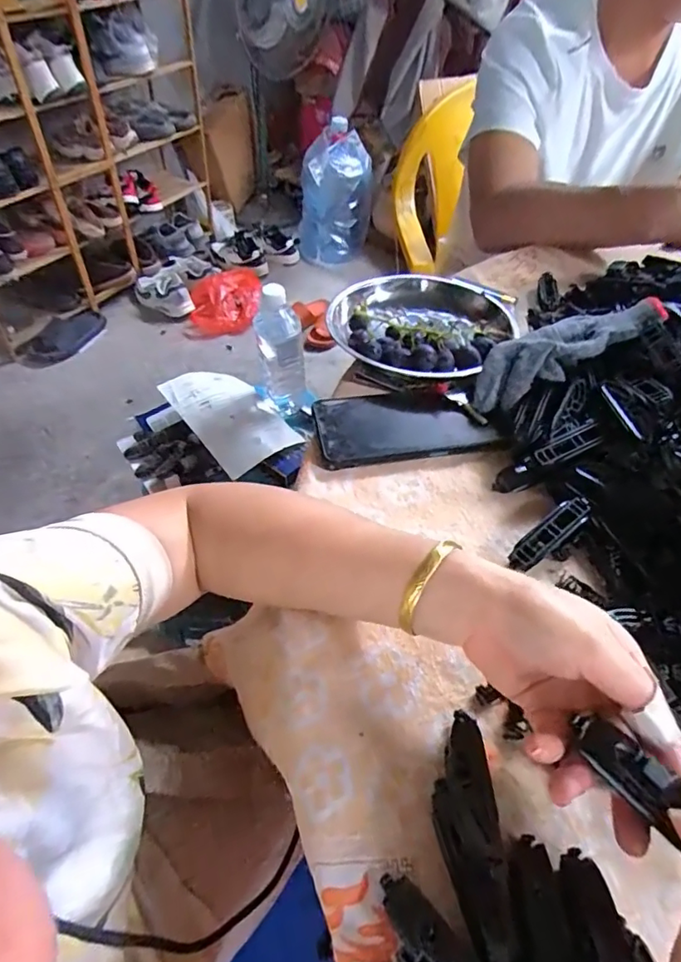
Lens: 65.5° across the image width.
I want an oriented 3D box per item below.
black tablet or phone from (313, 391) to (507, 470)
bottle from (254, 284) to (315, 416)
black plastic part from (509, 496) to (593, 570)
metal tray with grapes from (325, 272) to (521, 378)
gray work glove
[{"bbox_3d":[0.055,-0.051,0.456,0.152,0.012,0.080,-6,50,-7],"label":"black tablet or phone"},{"bbox_3d":[-0.088,-0.193,0.788,0.073,0.204,0.064,-16,51,-15],"label":"bottle"},{"bbox_3d":[0.149,0.038,0.374,0.075,0.014,0.021,-31,57,-25],"label":"black plastic part"},{"bbox_3d":[0.081,-0.153,0.524,0.179,0.038,0.162,0,49,-2],"label":"metal tray with grapes"},{"bbox_3d":[0.187,-0.115,0.457,0.168,0.026,0.056,-27,53,-3],"label":"gray work glove"}]

